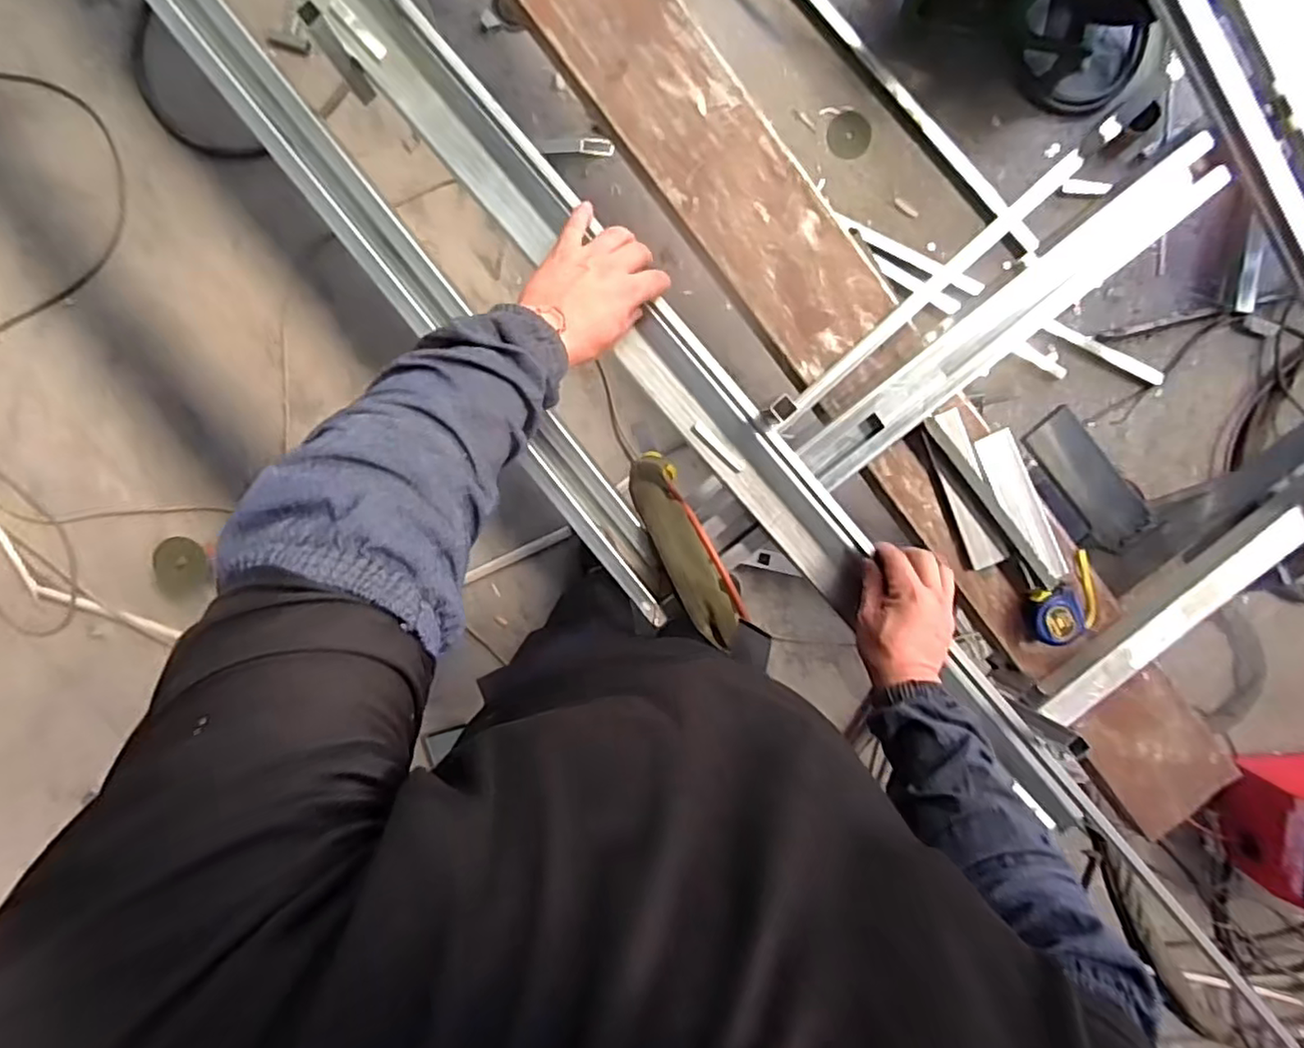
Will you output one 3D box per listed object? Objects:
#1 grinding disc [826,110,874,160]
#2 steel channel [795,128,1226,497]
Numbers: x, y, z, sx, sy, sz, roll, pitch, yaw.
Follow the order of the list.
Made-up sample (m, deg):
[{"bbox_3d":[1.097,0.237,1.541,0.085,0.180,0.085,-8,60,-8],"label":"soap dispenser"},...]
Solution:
[{"bbox_3d":[0.431,-0.846,1.423,0.094,0.006,0.089,-1,108,-4],"label":"grinding disc"},{"bbox_3d":[0.375,-0.219,0.709,0.503,0.053,0.066,-37,96,3],"label":"steel channel"}]

